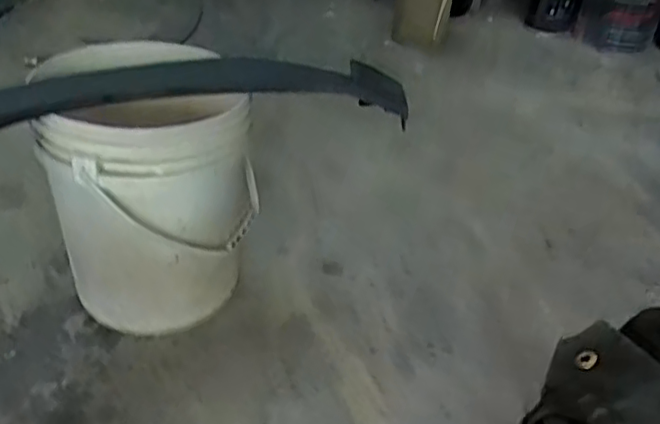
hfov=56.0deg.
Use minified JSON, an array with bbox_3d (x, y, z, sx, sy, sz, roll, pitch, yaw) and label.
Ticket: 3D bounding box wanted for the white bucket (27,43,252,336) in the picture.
[{"bbox_3d":[-0.262,-0.039,0.938,0.277,0.382,0.262,-3,38,-14],"label":"white bucket"}]

